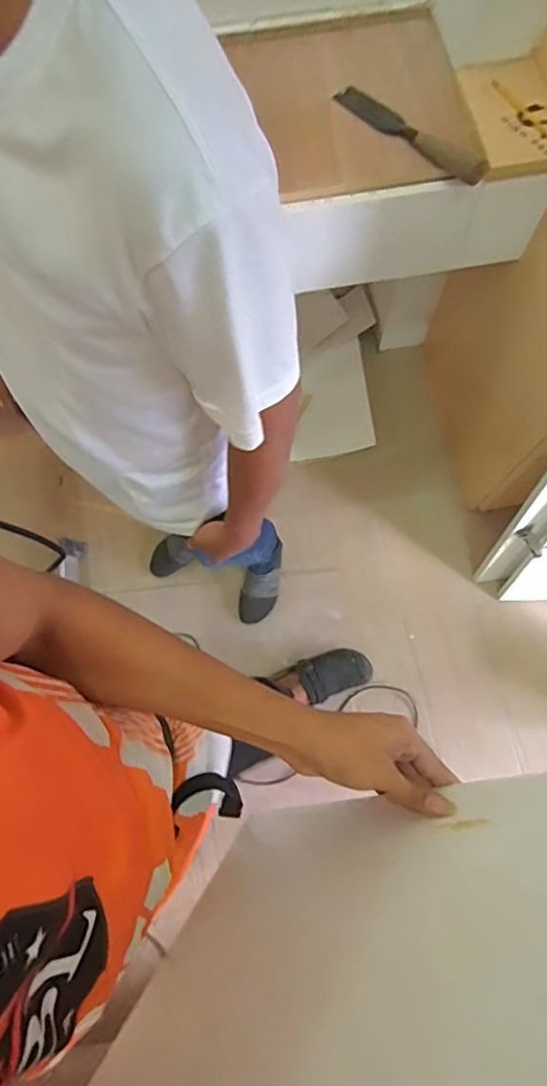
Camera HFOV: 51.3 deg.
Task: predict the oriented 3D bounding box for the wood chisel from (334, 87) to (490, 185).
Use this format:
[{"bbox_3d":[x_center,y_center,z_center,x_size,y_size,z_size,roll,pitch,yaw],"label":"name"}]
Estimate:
[{"bbox_3d":[0.237,-0.724,0.998,0.316,0.023,0.044,37,76,11],"label":"wood chisel"}]

